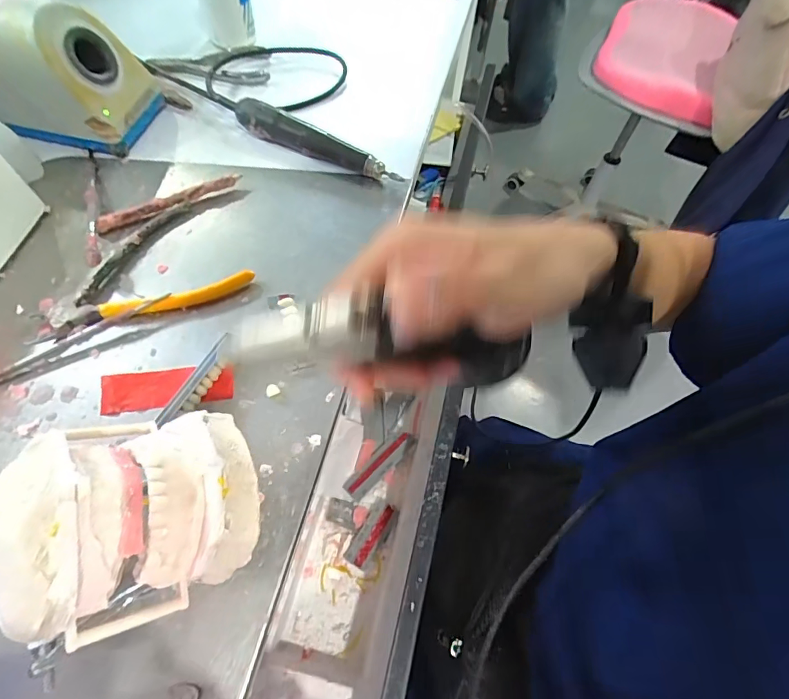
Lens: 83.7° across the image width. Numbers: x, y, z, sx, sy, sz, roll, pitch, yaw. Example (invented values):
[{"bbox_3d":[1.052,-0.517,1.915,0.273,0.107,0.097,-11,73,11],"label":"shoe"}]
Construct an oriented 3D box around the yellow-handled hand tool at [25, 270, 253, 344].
[{"bbox_3d":[-0.176,-0.033,0.317,0.147,0.011,0.018,-19,64,-13],"label":"yellow-handled hand tool"}]

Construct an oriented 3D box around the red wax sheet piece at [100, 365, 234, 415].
[{"bbox_3d":[-0.150,0.024,0.291,0.081,0.004,0.027,-7,62,-8],"label":"red wax sheet piece"}]

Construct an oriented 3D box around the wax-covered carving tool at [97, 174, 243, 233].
[{"bbox_3d":[-0.182,-0.121,0.361,0.115,0.013,0.012,-28,67,-17],"label":"wax-covered carving tool"}]

